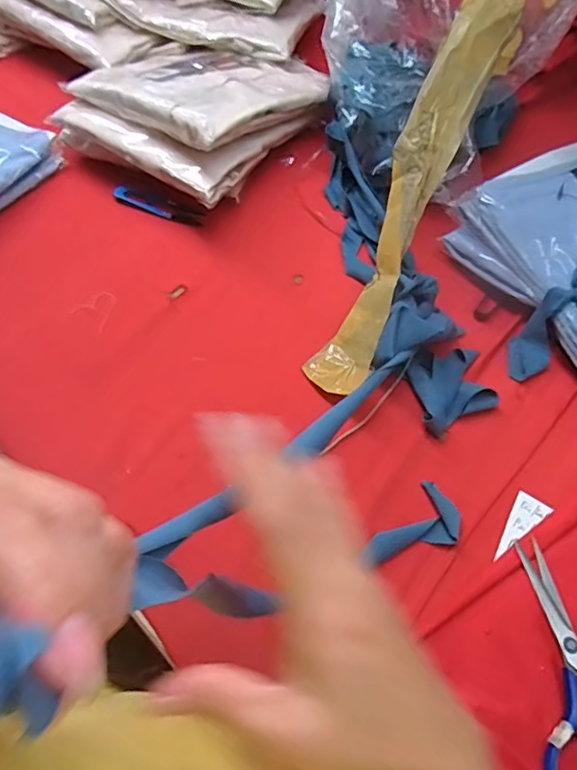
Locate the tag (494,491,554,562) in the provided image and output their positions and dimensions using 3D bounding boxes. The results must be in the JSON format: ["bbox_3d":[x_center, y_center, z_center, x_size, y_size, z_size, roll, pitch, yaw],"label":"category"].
[{"bbox_3d":[0.187,0.114,0.454,0.066,0.007,0.027,-34,69,-16],"label":"tag"}]

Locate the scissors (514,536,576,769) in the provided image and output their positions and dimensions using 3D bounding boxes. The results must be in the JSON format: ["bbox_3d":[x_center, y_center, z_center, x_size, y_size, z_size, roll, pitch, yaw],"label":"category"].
[{"bbox_3d":[0.220,0.207,0.400,0.081,0.008,0.177,4,63,1],"label":"scissors"}]

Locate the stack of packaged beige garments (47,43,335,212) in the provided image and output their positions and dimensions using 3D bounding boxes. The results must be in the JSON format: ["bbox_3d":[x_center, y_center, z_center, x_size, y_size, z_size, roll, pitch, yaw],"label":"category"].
[{"bbox_3d":[-0.105,-0.310,0.604,0.215,0.100,0.237,32,67,14],"label":"stack of packaged beige garments"}]

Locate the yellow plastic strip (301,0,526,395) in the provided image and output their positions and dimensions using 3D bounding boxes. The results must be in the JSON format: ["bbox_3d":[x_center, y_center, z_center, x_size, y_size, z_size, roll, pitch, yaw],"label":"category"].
[{"bbox_3d":[0.106,-0.163,0.483,0.052,0.030,0.359,24,98,11],"label":"yellow plastic strip"}]

